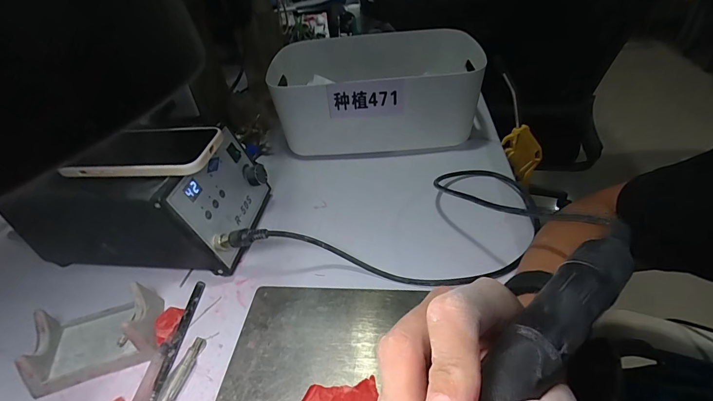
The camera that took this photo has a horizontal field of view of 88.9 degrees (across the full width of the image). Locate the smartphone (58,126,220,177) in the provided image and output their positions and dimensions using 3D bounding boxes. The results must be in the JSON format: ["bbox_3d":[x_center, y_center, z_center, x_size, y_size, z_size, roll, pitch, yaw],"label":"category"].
[{"bbox_3d":[-0.209,-0.053,0.364,0.136,0.010,0.074,0,47,5],"label":"smartphone"}]

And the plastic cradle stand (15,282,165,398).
[{"bbox_3d":[-0.231,0.117,0.324,0.099,0.039,0.067,-15,41,-12],"label":"plastic cradle stand"}]

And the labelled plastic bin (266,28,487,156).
[{"bbox_3d":[0.034,-0.172,0.572,0.290,0.120,0.205,-2,40,4],"label":"labelled plastic bin"}]

